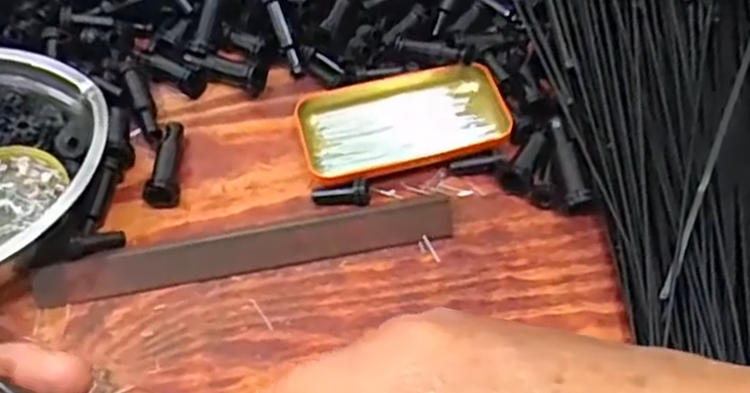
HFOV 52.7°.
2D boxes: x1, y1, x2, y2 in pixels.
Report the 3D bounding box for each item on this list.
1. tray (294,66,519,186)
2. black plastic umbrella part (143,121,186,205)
[{"bbox_3d":[0.018,-0.053,0.535,0.141,0.022,0.077,-13,55,-7],"label":"tray"},{"bbox_3d":[-0.142,-0.025,0.524,0.019,0.026,0.071,-1,55,1],"label":"black plastic umbrella part"}]

